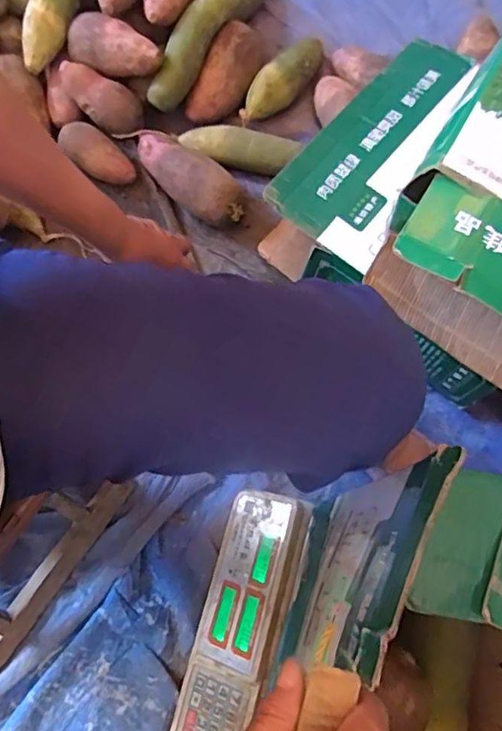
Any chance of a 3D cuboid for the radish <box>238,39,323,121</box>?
[{"bbox_3d":[0.051,-0.449,0.902,0.063,0.051,0.173,31,73,9],"label":"radish"}]

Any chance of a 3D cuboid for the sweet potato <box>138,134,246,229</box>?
[{"bbox_3d":[-0.090,-0.278,0.821,0.075,0.053,0.192,-42,77,-14],"label":"sweet potato"}]

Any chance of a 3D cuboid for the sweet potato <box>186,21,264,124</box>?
[{"bbox_3d":[-0.037,-0.447,0.879,0.070,0.055,0.164,34,95,10],"label":"sweet potato"}]

